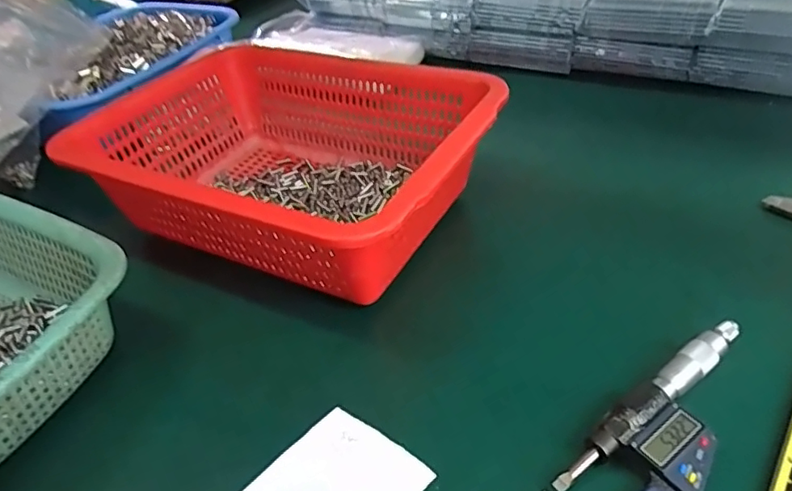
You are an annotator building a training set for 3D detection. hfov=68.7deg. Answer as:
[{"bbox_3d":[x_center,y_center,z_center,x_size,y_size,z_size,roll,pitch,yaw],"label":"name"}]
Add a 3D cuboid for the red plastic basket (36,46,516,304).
[{"bbox_3d":[-0.087,-0.068,0.468,0.309,0.096,0.226,19,46,27],"label":"red plastic basket"}]

